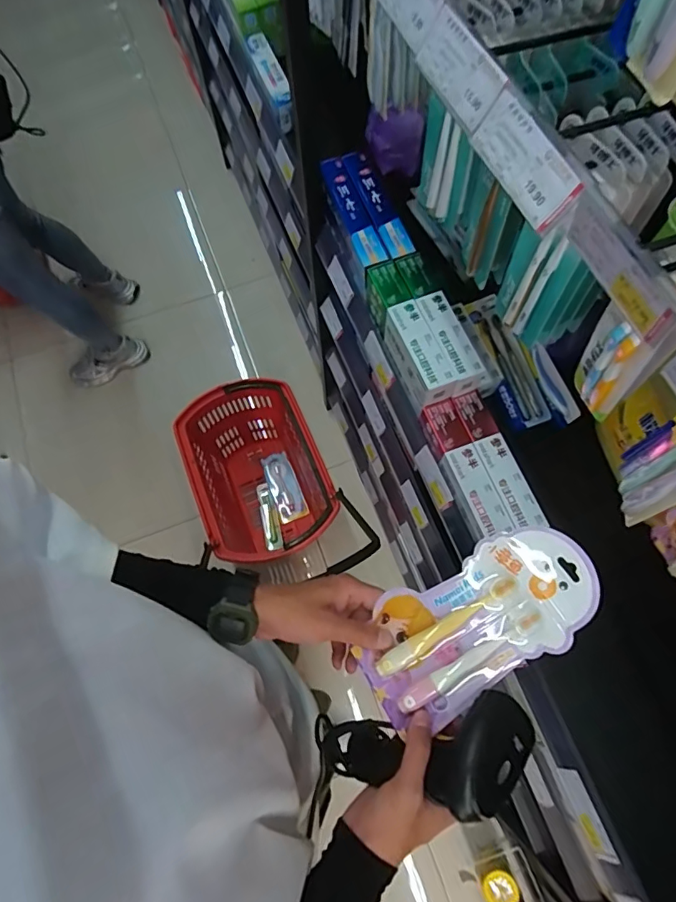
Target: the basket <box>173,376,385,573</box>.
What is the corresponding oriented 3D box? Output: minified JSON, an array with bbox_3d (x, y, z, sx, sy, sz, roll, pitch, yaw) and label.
[{"bbox_3d":[-0.200,0.084,1.347,0.315,0.322,0.430,-25,70,-8],"label":"basket"}]

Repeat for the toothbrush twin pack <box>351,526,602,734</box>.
[{"bbox_3d":[0.120,0.147,0.433,0.212,0.017,0.103,-33,71,0],"label":"toothbrush twin pack"}]

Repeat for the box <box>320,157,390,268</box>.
[{"bbox_3d":[0.026,-0.382,0.806,0.040,0.040,0.218,-20,70,-6],"label":"box"}]

